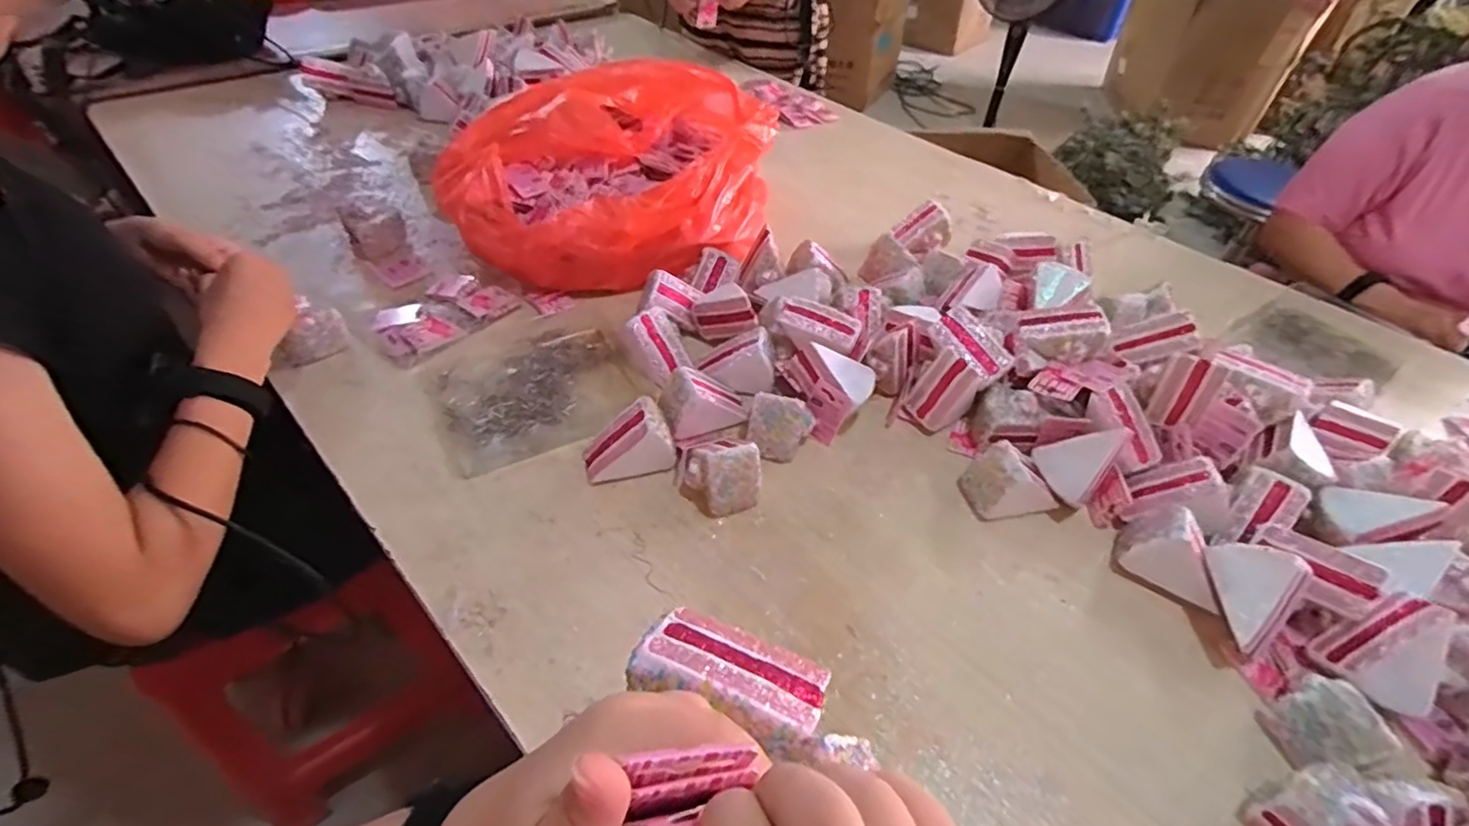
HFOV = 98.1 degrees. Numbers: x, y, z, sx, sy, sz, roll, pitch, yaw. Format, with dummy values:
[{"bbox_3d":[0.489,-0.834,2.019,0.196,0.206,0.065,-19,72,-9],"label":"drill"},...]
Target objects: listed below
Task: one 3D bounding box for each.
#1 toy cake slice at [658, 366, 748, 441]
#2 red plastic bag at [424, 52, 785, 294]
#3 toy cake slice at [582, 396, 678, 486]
[{"bbox_3d":[-0.035,-0.017,0.668,0.085,0.054,0.056,-18,50,-21],"label":"toy cake slice"},{"bbox_3d":[-0.158,-0.347,0.899,0.468,0.151,0.370,-9,47,-13],"label":"red plastic bag"},{"bbox_3d":[-0.103,0.029,0.624,0.088,0.064,0.049,-13,48,-16],"label":"toy cake slice"}]

